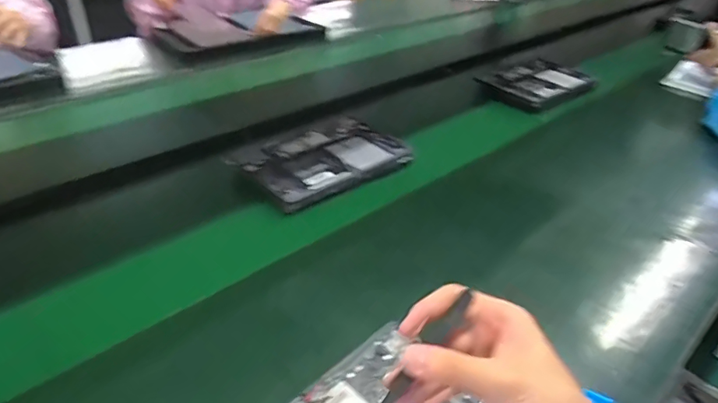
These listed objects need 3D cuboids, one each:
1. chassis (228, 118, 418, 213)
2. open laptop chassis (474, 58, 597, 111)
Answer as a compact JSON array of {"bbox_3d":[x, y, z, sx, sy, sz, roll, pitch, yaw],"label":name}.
[{"bbox_3d":[-0.054,-0.071,0.791,0.257,0.024,0.186,-27,43,-36],"label":"chassis"},{"bbox_3d":[0.410,-0.267,1.110,0.225,0.029,0.175,-25,46,-29],"label":"open laptop chassis"}]

